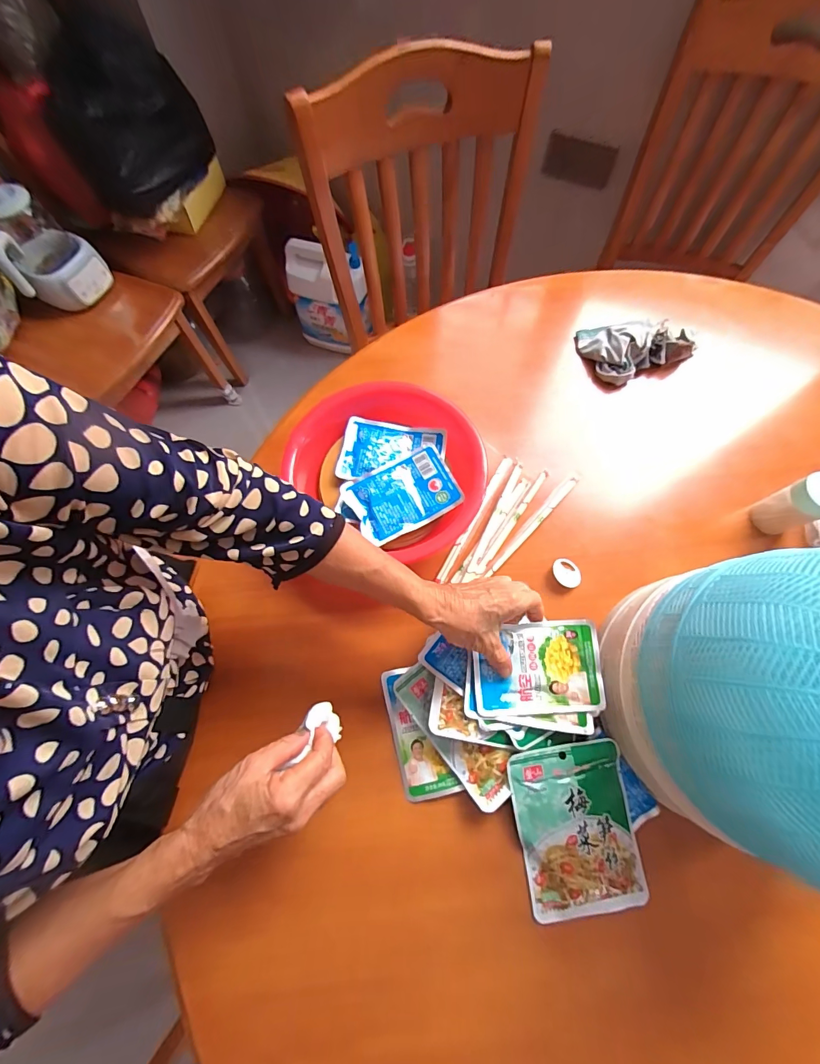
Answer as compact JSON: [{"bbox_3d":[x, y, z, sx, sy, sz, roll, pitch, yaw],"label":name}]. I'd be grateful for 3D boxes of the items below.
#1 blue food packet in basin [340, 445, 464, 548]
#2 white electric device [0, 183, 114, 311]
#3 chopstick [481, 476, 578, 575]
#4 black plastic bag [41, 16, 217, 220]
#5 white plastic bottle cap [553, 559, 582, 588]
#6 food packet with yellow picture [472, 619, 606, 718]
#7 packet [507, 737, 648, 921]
[{"bbox_3d":[-0.009,-0.044,0.477,0.123,0.013,0.085,-25,72,-8],"label":"blue food packet in basin"},{"bbox_3d":[-0.888,-0.679,0.980,0.195,0.227,0.167,-40,75,-13],"label":"white electric device"},{"bbox_3d":[0.154,-0.007,0.505,0.010,0.010,0.175,42,75,14],"label":"chopstick"},{"bbox_3d":[-0.673,-1.002,0.980,0.183,0.250,0.296,14,71,5],"label":"black plastic bag"},{"bbox_3d":[0.188,0.049,0.482,0.029,0.004,0.035,-26,72,-10],"label":"white plastic bottle cap"},{"bbox_3d":[0.129,0.138,0.409,0.126,0.011,0.087,-3,69,-1],"label":"food packet with yellow picture"},{"bbox_3d":[0.161,0.287,0.390,0.110,0.012,0.148,-8,82,-4],"label":"packet"}]

